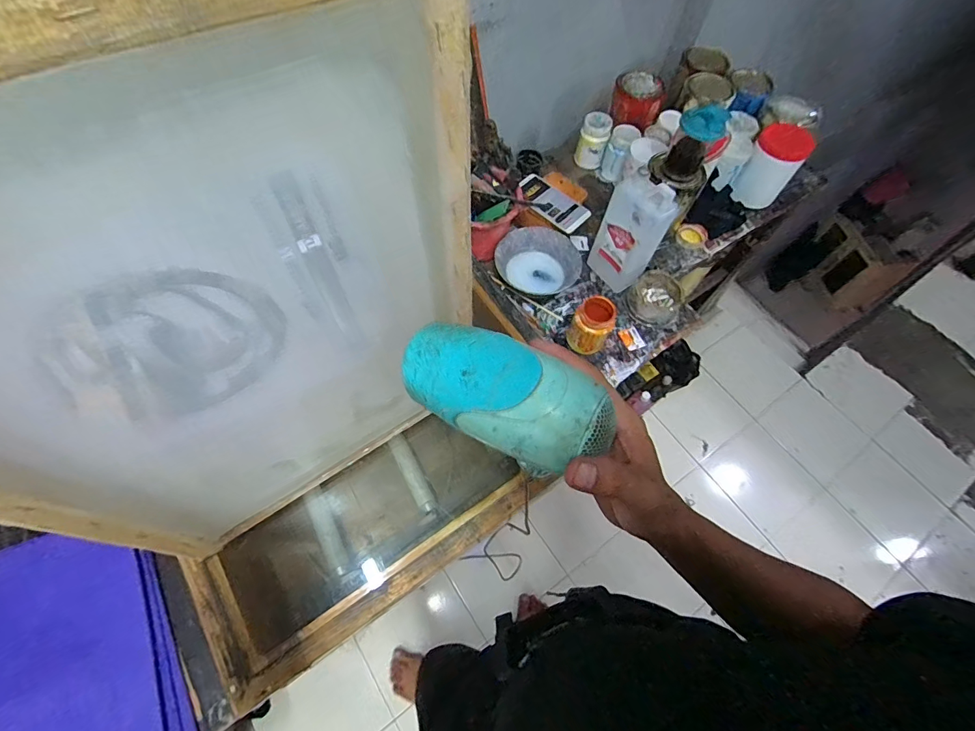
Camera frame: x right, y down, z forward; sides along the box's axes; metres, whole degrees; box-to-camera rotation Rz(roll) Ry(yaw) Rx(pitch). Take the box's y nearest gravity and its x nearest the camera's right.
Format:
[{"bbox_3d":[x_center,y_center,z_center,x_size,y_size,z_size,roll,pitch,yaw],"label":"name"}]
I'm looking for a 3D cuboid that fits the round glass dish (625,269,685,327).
[{"bbox_3d":[0.317,-0.125,0.808,0.095,0.049,0.094,1,63,-2],"label":"round glass dish"}]

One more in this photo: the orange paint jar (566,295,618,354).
[{"bbox_3d":[0.179,-0.067,0.742,0.065,0.091,0.061,1,63,-2],"label":"orange paint jar"}]

